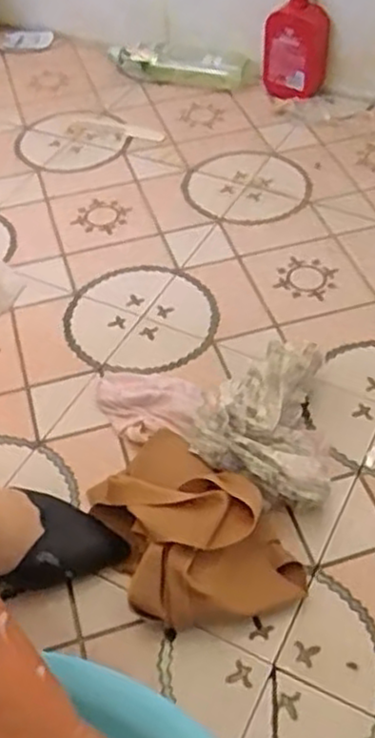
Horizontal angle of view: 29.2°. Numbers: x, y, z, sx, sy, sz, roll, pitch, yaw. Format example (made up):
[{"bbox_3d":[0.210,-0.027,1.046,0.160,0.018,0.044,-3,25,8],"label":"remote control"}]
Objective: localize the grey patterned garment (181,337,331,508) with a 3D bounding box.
[{"bbox_3d":[0.071,0.046,0.685,0.136,0.085,0.159,5,49,9],"label":"grey patterned garment"}]

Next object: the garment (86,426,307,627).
[{"bbox_3d":[-0.004,0.127,0.629,0.140,0.075,0.199,-21,50,-14],"label":"garment"}]

